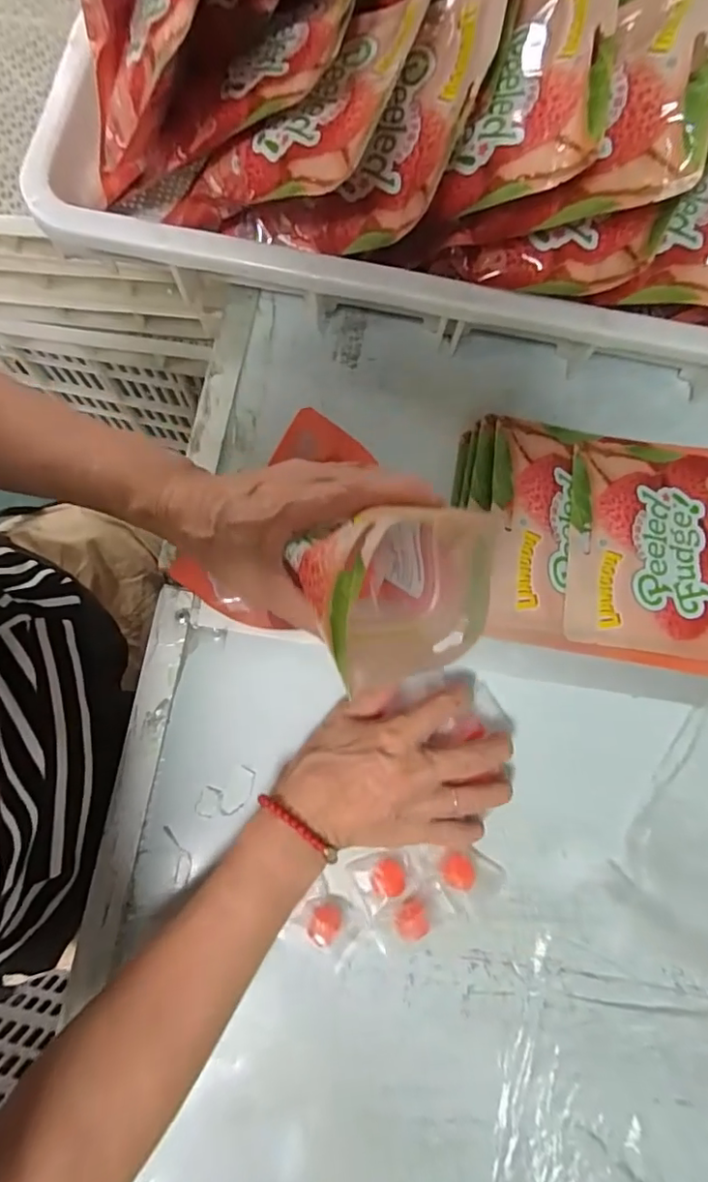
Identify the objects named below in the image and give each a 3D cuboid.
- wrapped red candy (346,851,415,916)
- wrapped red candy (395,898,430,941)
[{"bbox_3d":[0.019,0.184,0.356,0.037,0.007,0.031,-25,81,-5],"label":"wrapped red candy"},{"bbox_3d":[0.036,0.207,0.351,0.021,0.014,0.021,0,80,-1],"label":"wrapped red candy"}]

